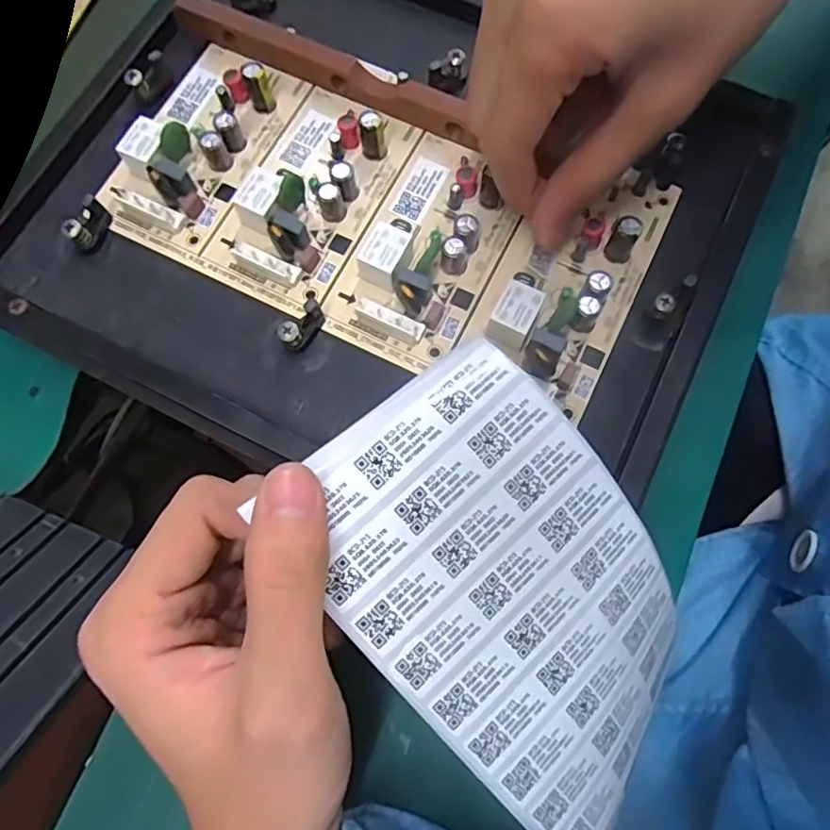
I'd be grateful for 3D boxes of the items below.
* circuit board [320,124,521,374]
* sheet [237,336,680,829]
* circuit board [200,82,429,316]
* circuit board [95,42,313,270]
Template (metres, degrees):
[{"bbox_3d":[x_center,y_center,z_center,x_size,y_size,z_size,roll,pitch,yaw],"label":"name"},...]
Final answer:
[{"bbox_3d":[0.005,-0.070,0.229,0.054,0.015,0.099,26,78,9],"label":"circuit board"},{"bbox_3d":[0.037,0.061,0.187,0.093,0.012,0.158,-41,101,-12],"label":"sheet"},{"bbox_3d":[-0.044,-0.096,0.237,0.054,0.017,0.098,26,78,9],"label":"circuit board"},{"bbox_3d":[-0.093,-0.118,0.243,0.053,0.020,0.100,25,78,9],"label":"circuit board"}]

